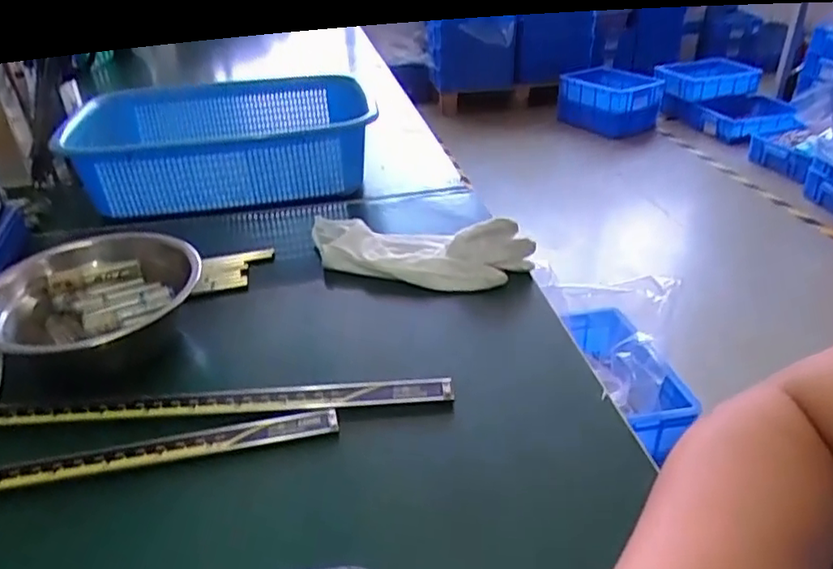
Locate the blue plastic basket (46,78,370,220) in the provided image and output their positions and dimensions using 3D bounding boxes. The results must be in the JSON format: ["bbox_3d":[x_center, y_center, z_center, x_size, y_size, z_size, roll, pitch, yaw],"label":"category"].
[{"bbox_3d":[-0.182,-0.137,0.611,0.263,0.077,0.163,-5,30,-6],"label":"blue plastic basket"}]

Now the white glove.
[{"bbox_3d":[-0.002,-0.028,0.497,0.178,0.040,0.071,3,32,8],"label":"white glove"}]

